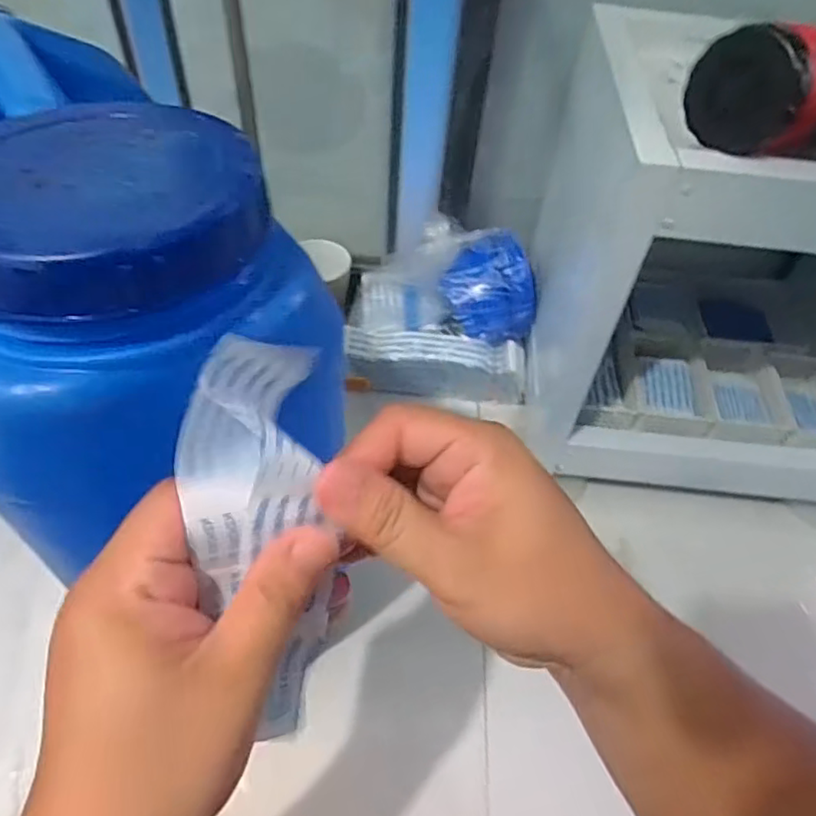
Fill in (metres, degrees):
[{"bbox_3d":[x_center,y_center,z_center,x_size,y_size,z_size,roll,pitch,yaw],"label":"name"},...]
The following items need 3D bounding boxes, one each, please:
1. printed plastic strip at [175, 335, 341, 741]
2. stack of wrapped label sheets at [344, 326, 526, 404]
[{"bbox_3d":[-0.054,0.058,0.235,0.048,0.166,0.033,-6,17,-10],"label":"printed plastic strip"},{"bbox_3d":[0.028,-0.051,0.698,0.204,0.080,0.052,4,50,-2],"label":"stack of wrapped label sheets"}]

